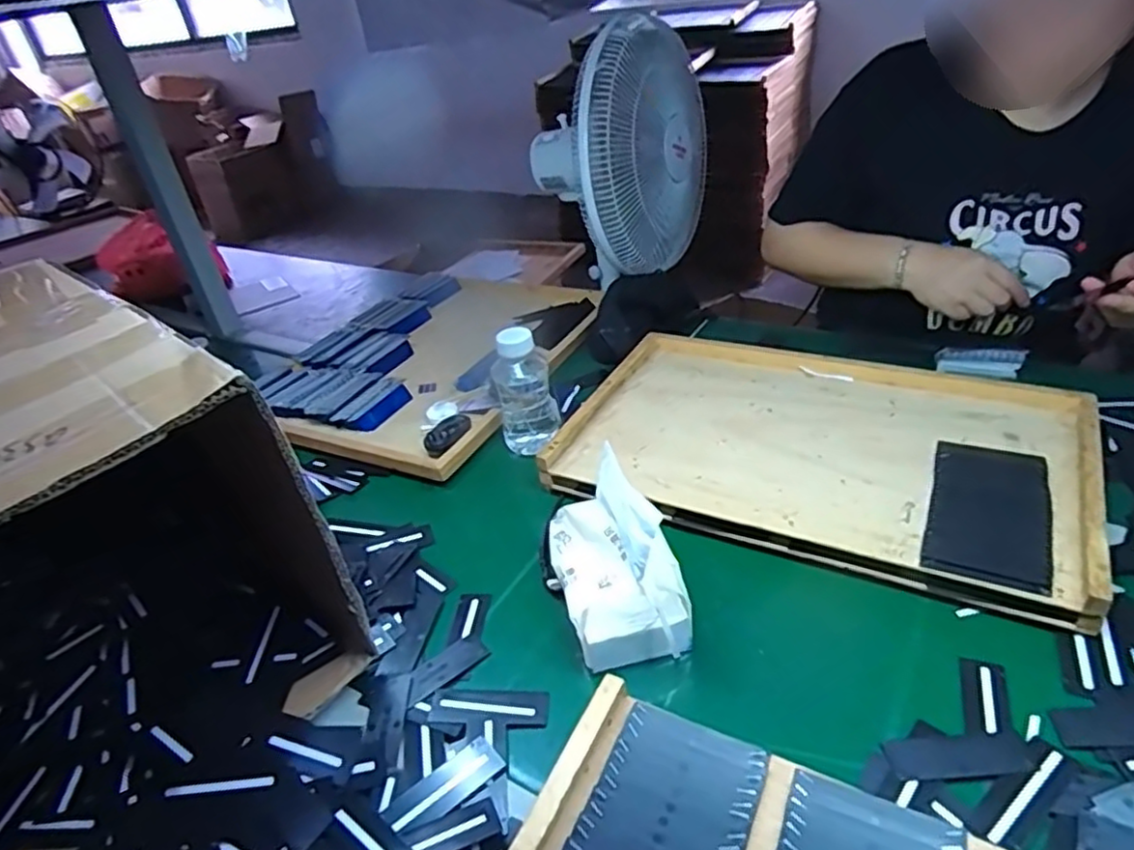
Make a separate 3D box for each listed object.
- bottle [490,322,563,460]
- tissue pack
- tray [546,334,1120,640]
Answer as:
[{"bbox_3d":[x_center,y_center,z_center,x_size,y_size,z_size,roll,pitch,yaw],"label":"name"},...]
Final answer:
[{"bbox_3d":[-0.051,-0.044,0.809,0.068,0.153,0.059,-10,31,-1],"label":"bottle"},{"bbox_3d":[0.036,0.109,0.589,0.093,0.134,0.138,-14,32,-8],"label":"tissue pack"},{"bbox_3d":[0.266,0.017,0.751,0.502,0.055,0.344,11,39,27],"label":"tray"}]

